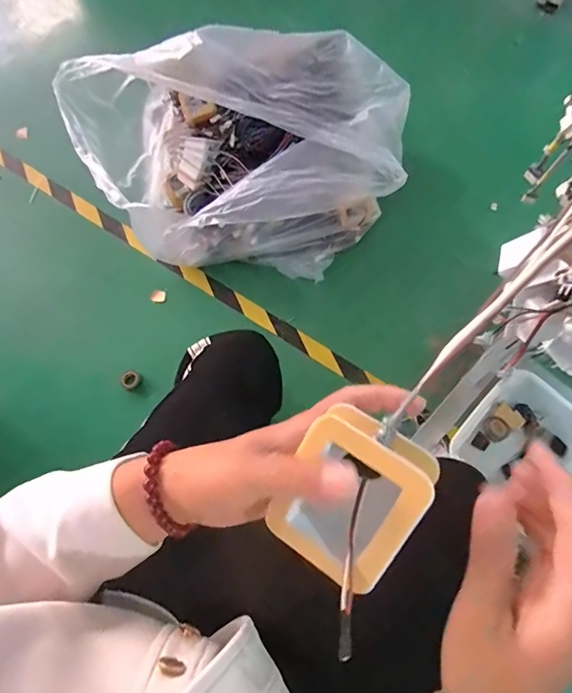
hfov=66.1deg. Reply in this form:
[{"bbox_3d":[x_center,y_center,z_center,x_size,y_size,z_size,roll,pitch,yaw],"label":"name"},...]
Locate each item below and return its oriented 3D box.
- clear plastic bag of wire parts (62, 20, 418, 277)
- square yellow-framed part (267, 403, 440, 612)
[{"bbox_3d":[-0.112,-0.492,1.110,0.668,0.342,0.614,-30,72,-10],"label":"clear plastic bag of wire parts"},{"bbox_3d":[0.034,0.078,0.228,0.063,0.032,0.089,31,113,18],"label":"square yellow-framed part"}]

